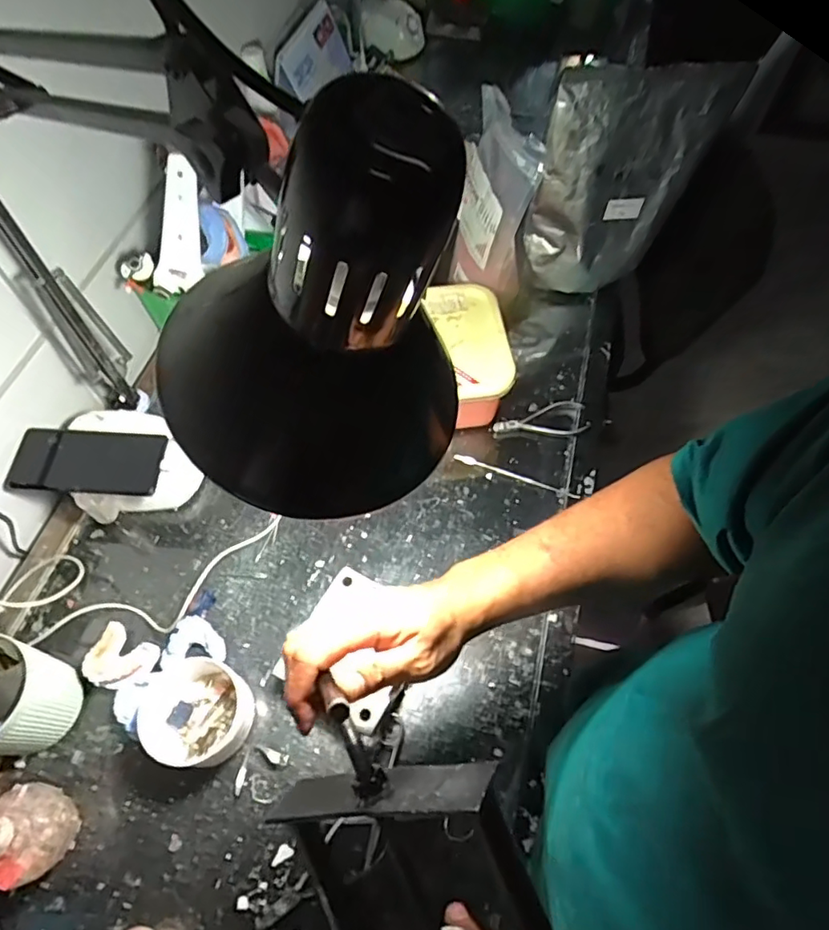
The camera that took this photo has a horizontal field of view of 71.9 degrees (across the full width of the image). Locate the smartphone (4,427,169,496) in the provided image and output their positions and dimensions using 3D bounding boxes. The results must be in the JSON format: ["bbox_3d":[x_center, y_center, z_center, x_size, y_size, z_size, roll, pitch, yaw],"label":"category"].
[{"bbox_3d":[-0.369,-0.005,0.644,0.181,0.011,0.075,3,63,9],"label":"smartphone"}]

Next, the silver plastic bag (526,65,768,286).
[{"bbox_3d":[0.260,-0.347,0.734,0.233,0.287,0.073,-7,61,-4],"label":"silver plastic bag"}]

